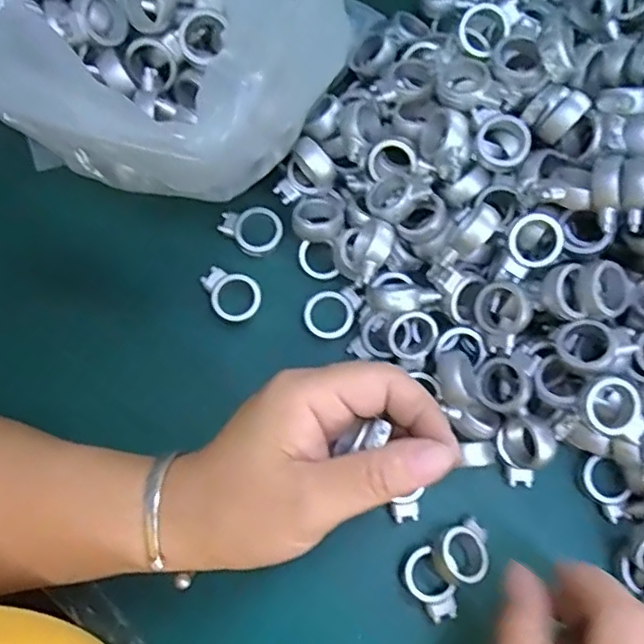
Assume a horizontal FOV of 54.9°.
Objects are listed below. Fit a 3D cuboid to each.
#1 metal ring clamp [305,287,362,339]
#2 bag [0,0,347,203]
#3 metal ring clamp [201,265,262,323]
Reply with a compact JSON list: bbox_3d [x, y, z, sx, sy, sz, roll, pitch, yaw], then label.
[{"bbox_3d":[0.005,-0.006,0.325,0.025,0.004,0.030,32,78,7],"label":"metal ring clamp"},{"bbox_3d":[-0.093,-0.135,0.289,0.186,0.120,0.124,40,79,8],"label":"bag"},{"bbox_3d":[-0.048,-0.016,0.324,0.033,0.004,0.026,37,79,8],"label":"metal ring clamp"}]

